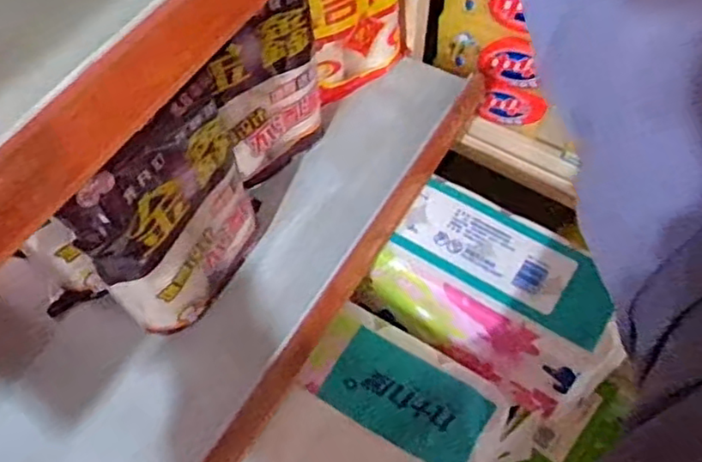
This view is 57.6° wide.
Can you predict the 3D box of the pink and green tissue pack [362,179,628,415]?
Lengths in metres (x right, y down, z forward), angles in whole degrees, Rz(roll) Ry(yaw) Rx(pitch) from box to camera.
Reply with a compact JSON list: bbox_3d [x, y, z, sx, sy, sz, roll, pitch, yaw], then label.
[{"bbox_3d":[0.157,0.070,0.666,0.246,0.134,0.124,31,63,19],"label":"pink and green tissue pack"}]

